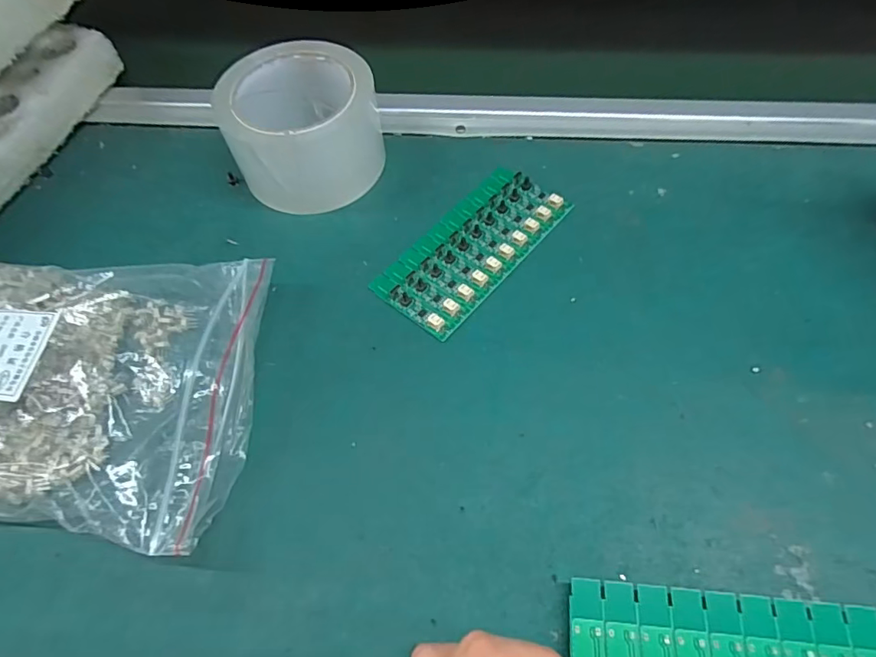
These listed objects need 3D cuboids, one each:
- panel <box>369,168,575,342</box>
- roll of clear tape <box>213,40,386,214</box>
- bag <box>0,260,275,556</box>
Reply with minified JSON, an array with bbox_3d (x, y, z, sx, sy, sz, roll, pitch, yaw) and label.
[{"bbox_3d":[0.025,-0.055,0.343,0.064,0.006,0.137,36,67,22],"label":"panel"},{"bbox_3d":[-0.092,-0.139,0.365,0.101,0.068,0.101,-2,58,3],"label":"roll of clear tape"},{"bbox_3d":[-0.221,0.028,0.285,0.240,0.041,0.163,1,59,4],"label":"bag"}]

